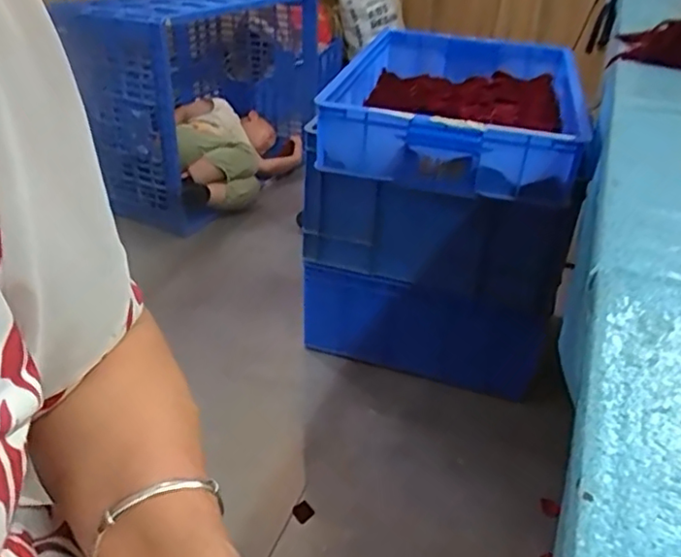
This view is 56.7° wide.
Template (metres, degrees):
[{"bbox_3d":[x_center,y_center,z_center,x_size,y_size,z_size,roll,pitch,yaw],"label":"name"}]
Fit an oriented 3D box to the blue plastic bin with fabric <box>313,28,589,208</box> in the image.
[{"bbox_3d":[0.221,-0.331,1.193,0.434,0.135,0.592,11,33,13],"label":"blue plastic bin with fabric"}]

